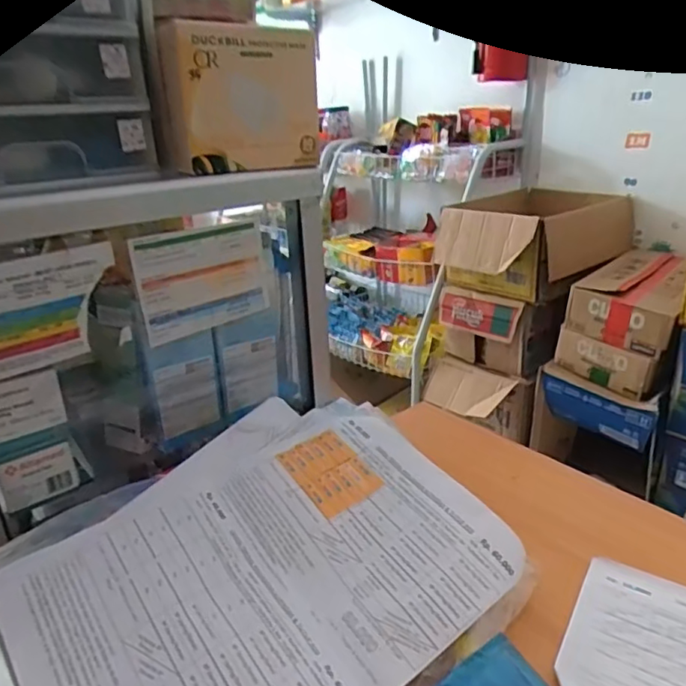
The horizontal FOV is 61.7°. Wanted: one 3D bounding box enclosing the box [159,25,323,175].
[{"bbox_3d":[-0.097,-0.226,0.537,0.145,0.119,0.060,-18,26,-31],"label":"box"}]

